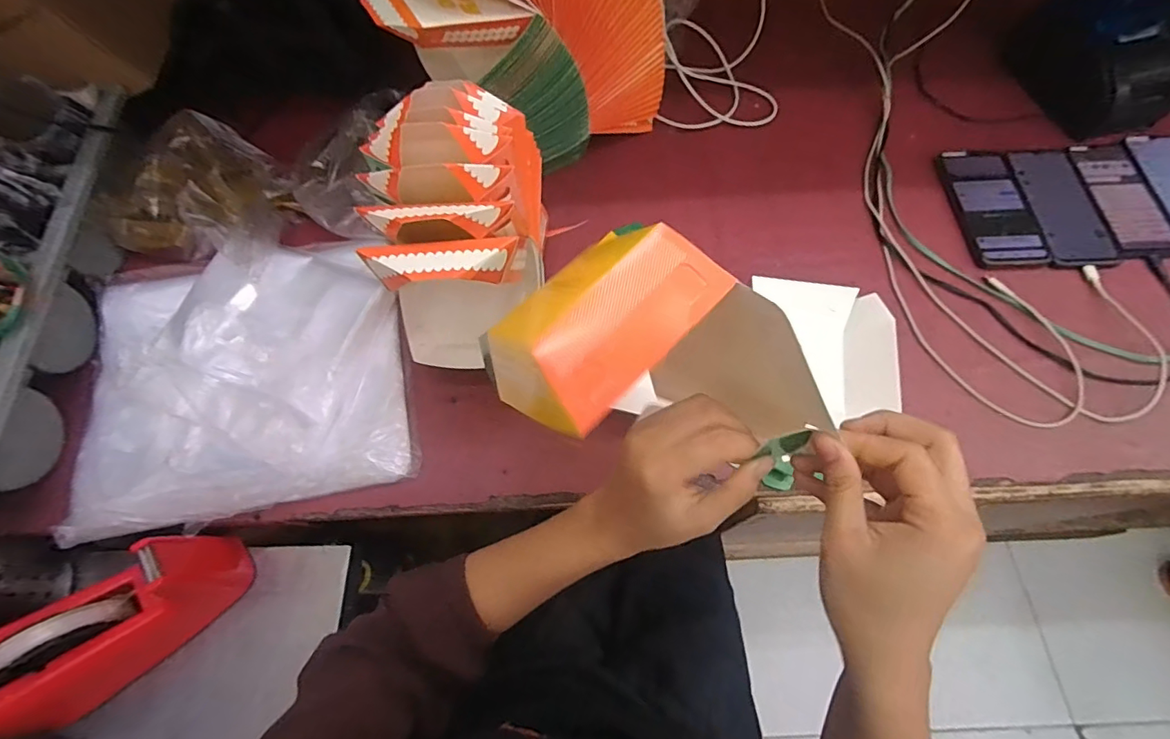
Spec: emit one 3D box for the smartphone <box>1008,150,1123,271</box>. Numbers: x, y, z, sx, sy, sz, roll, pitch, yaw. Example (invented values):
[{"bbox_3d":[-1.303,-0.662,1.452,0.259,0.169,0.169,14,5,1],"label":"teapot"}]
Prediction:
[{"bbox_3d":[0.564,-0.194,0.590,0.078,0.009,0.166,-1,66,1],"label":"smartphone"}]

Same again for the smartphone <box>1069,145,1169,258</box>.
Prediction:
[{"bbox_3d":[0.641,-0.203,0.593,0.079,0.006,0.167,0,66,1],"label":"smartphone"}]

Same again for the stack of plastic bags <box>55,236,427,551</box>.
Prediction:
[{"bbox_3d":[-0.352,0.005,0.519,0.318,0.046,0.285,-12,67,-4],"label":"stack of plastic bags"}]

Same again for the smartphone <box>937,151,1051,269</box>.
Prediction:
[{"bbox_3d":[0.483,-0.193,0.591,0.081,0.013,0.161,-1,66,1],"label":"smartphone"}]

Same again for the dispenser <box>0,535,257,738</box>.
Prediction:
[{"bbox_3d":[-0.409,0.219,0.418,0.201,0.108,0.072,-35,70,-13],"label":"dispenser"}]

